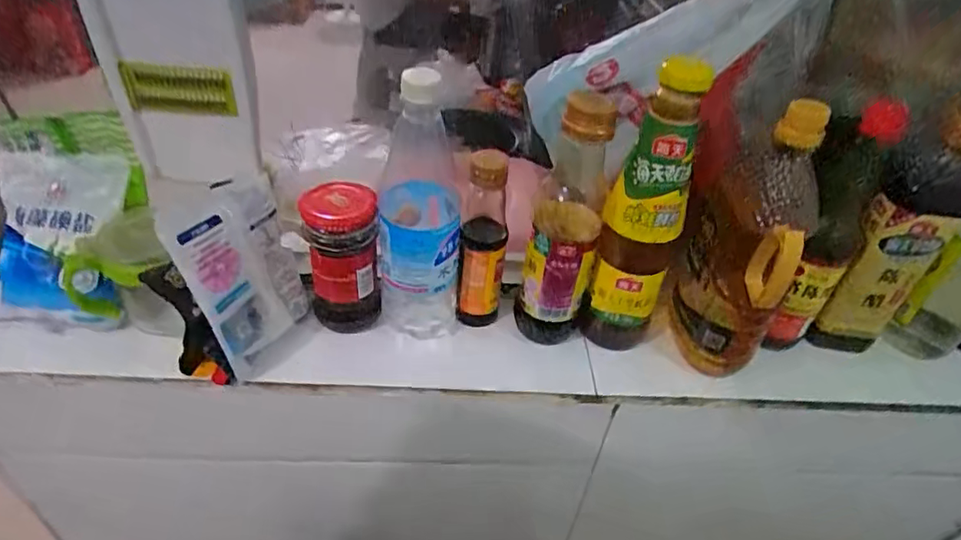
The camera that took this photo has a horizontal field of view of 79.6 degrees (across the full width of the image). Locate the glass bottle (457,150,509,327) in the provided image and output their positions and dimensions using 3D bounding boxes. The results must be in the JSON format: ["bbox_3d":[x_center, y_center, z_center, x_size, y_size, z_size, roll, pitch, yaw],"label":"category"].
[{"bbox_3d":[0.000,0.005,0.534,0.040,0.104,0.035,5,40,0],"label":"glass bottle"}]

